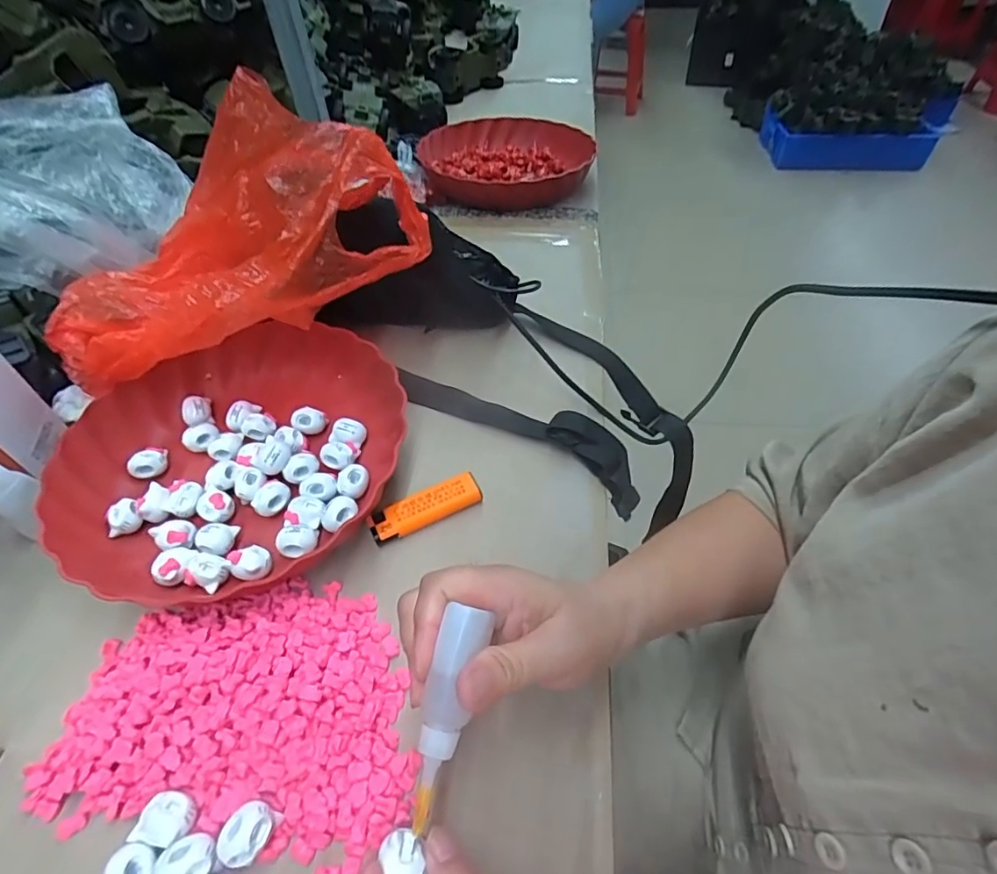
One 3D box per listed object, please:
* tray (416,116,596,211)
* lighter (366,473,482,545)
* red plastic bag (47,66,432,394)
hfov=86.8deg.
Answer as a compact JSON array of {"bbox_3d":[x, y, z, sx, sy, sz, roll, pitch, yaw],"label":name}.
[{"bbox_3d":[0.010,-0.390,0.745,0.233,0.039,0.228,-2,49,2],"label":"tray"},{"bbox_3d":[-0.051,0.051,0.372,0.079,0.012,0.023,-21,51,-14],"label":"lighter"},{"bbox_3d":[-0.198,-0.152,0.396,0.276,0.124,0.152,-3,49,2],"label":"red plastic bag"}]

